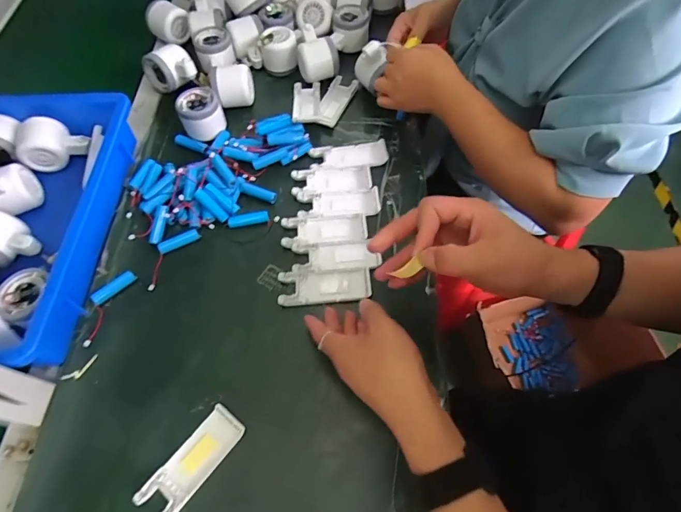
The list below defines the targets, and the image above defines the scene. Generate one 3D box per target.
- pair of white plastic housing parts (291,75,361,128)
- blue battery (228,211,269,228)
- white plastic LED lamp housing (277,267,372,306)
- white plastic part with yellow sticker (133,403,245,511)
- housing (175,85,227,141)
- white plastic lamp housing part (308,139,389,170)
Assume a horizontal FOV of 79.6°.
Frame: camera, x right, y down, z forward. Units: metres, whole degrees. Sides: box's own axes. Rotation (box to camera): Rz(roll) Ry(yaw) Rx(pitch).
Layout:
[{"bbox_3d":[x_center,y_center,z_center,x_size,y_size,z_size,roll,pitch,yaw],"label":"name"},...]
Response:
[{"bbox_3d":[-0.023,-0.234,0.615,0.102,0.020,0.098,0,61,1],"label":"pair of white plastic housing parts"},{"bbox_3d":[-0.116,-0.046,0.518,0.050,0.012,0.012,-11,62,-5],"label":"blue battery"},{"bbox_3d":[-0.018,0.032,0.467,0.103,0.010,0.042,-3,61,-1],"label":"white plastic LED lamp housing"},{"bbox_3d":[-0.138,0.193,0.383,0.040,0.009,0.104,35,67,18],"label":"white plastic part with yellow sticker"},{"bbox_3d":[-0.199,-0.203,0.585,0.059,0.046,0.061,-22,63,-11],"label":"housing"},{"bbox_3d":[0.012,-0.142,0.568,0.106,0.008,0.044,-6,61,-3],"label":"white plastic lamp housing part"}]

